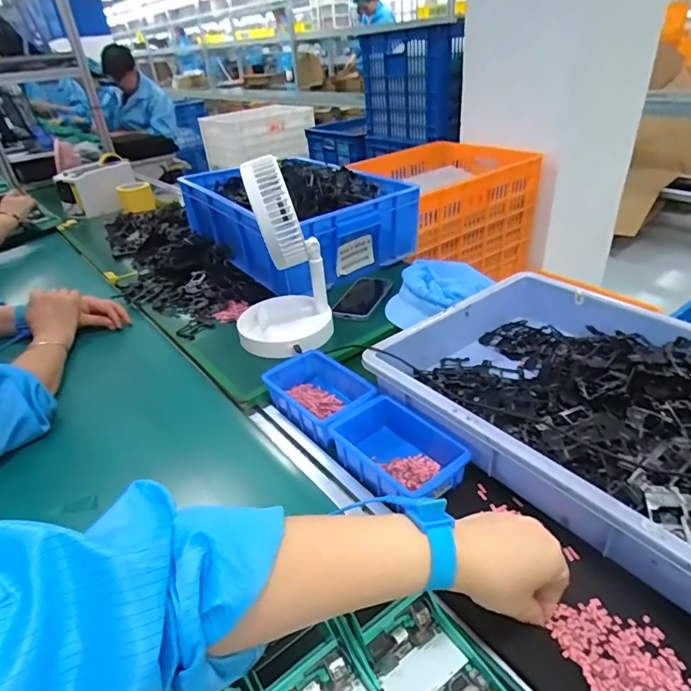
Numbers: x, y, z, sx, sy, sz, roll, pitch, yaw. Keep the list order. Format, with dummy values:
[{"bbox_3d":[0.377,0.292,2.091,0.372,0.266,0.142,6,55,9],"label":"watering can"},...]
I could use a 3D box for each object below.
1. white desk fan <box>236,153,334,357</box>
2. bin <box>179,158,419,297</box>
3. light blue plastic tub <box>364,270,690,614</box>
[{"bbox_3d":[-0.116,-0.144,0.761,0.158,0.286,0.159,-10,33,-7],"label":"white desk fan"},{"bbox_3d":[-0.128,-0.294,1.077,0.323,0.168,0.518,-27,38,-29],"label":"bin"},{"bbox_3d":[0.326,0.080,0.541,0.352,0.077,0.540,-26,38,-29],"label":"light blue plastic tub"}]

